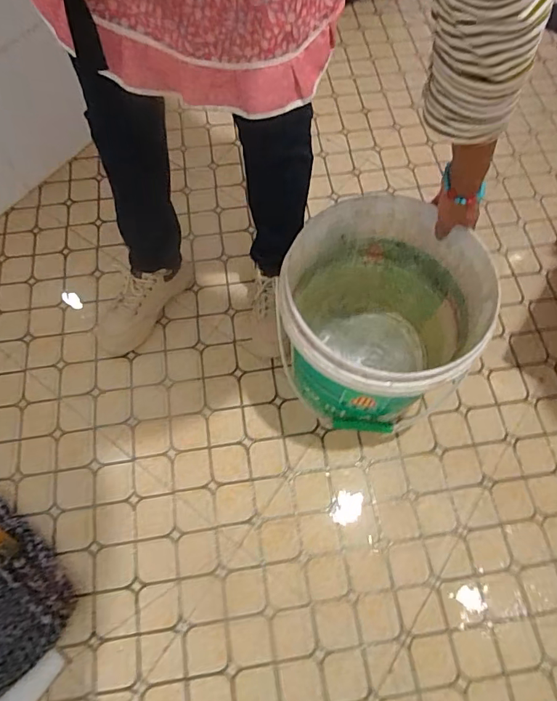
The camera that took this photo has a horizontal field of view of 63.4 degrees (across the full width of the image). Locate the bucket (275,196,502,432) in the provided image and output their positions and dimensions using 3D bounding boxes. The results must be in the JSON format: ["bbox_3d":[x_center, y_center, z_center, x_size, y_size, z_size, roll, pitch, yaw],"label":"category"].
[{"bbox_3d":[0.147,-0.031,0.751,0.291,0.315,0.291,0,67,-1],"label":"bucket"}]

